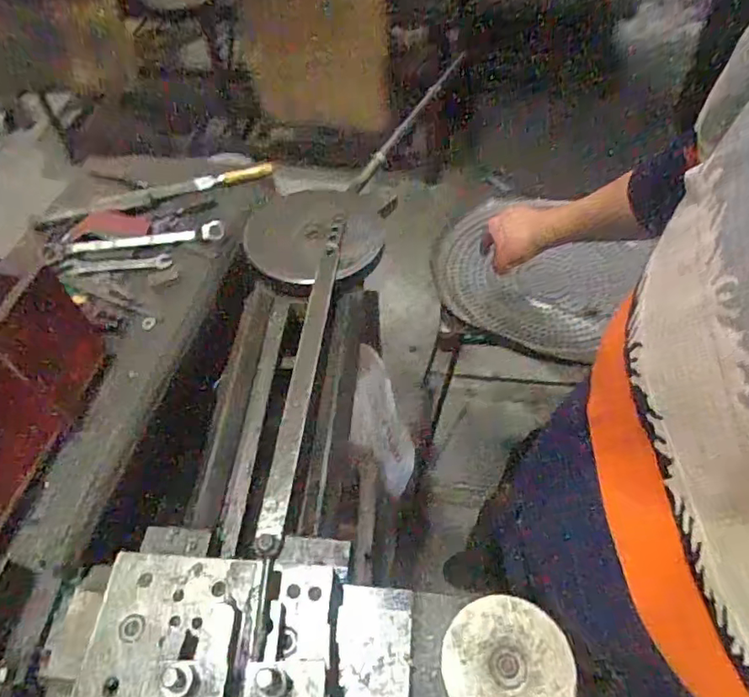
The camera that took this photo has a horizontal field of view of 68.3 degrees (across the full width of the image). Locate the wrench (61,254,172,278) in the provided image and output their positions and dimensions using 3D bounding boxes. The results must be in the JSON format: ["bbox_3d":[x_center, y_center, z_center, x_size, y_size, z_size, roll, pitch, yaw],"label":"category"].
[{"bbox_3d":[-0.353,-0.115,0.758,0.138,0.015,0.023,-10,56,-7],"label":"wrench"}]

